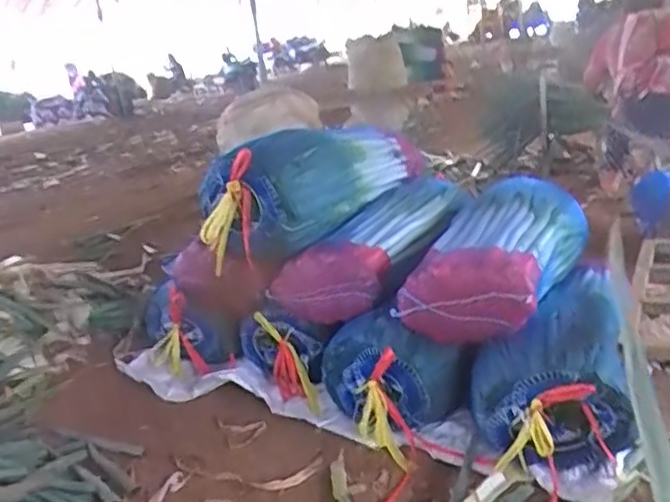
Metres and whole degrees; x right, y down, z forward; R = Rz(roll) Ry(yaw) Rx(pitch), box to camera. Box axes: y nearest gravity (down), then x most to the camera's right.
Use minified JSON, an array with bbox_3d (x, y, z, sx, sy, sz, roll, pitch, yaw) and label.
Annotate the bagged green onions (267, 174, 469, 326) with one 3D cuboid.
[{"bbox_3d":[0.123,-0.016,1.659,0.319,0.178,0.552,4,21,30],"label":"bagged green onions"}]

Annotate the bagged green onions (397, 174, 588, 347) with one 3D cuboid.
[{"bbox_3d":[0.368,0.016,1.479,0.256,0.212,0.526,4,21,31],"label":"bagged green onions"}]

